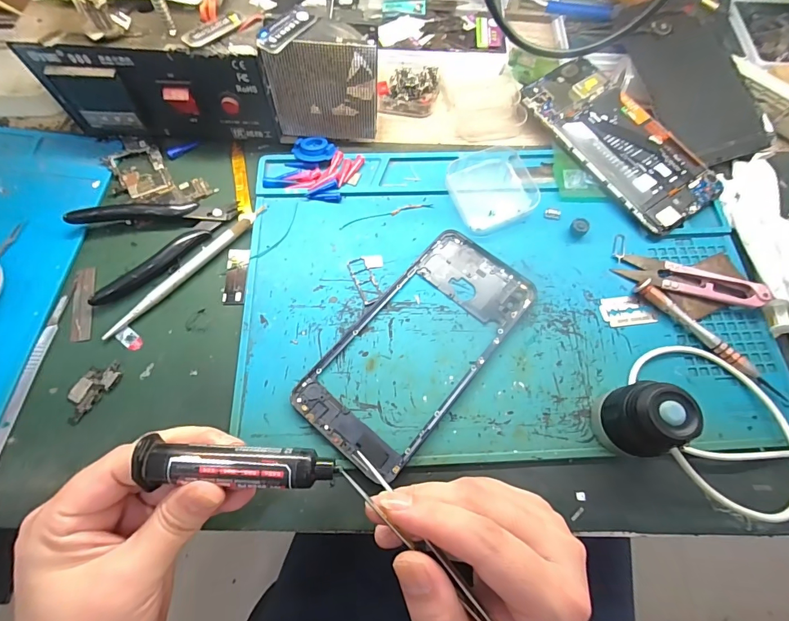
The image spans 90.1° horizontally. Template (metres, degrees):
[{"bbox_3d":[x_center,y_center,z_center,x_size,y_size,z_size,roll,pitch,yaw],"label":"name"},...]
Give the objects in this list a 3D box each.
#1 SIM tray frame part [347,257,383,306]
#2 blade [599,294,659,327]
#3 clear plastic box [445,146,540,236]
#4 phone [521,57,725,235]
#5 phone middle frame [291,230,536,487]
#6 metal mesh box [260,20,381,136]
[{"bbox_3d":[-0.022,-0.023,0.293,0.015,0.004,0.038,-21,71,-10],"label":"SIM tray frame part"},{"bbox_3d":[0.171,0.000,0.289,0.038,0.004,0.024,-7,63,-5],"label":"blade"},{"bbox_3d":[0.080,-0.102,0.320,0.067,0.013,0.071,-19,71,-10],"label":"clear plastic box"},{"bbox_3d":[0.188,-0.145,0.332,0.080,0.008,0.170,-34,75,-11],"label":"phone"},{"bbox_3d":[0.019,0.022,0.275,0.088,0.006,0.178,38,72,12],"label":"phone middle frame"},{"bbox_3d":[-0.053,-0.174,0.306,0.079,0.084,0.027,2,68,-2],"label":"metal mesh box"}]

